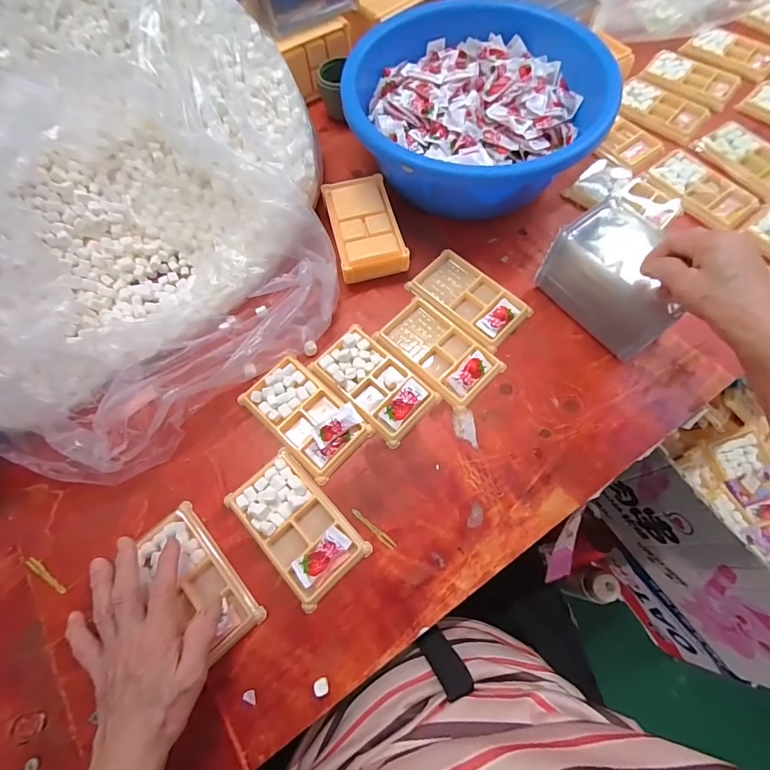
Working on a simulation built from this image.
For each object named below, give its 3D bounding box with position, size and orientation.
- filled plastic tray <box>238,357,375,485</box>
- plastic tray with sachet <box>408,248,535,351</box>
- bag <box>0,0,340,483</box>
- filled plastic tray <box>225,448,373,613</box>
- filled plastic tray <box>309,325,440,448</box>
[{"bbox_3d":[-0.087,0.030,0.432,0.079,0.018,0.132,-43,73,-14],"label":"filled plastic tray"},{"bbox_3d":[0.102,-0.105,0.491,0.134,0.016,0.078,42,75,16],"label":"plastic tray with sachet"},{"bbox_3d":[-0.319,-0.215,0.452,0.467,0.169,0.580,-17,69,-4],"label":"bag"},{"bbox_3d":[-0.087,0.138,0.393,0.075,0.017,0.131,-41,72,-13],"label":"filled plastic tray"},{"bbox_3d":[-0.013,-0.004,0.448,0.132,0.013,0.076,41,75,16],"label":"filled plastic tray"}]

